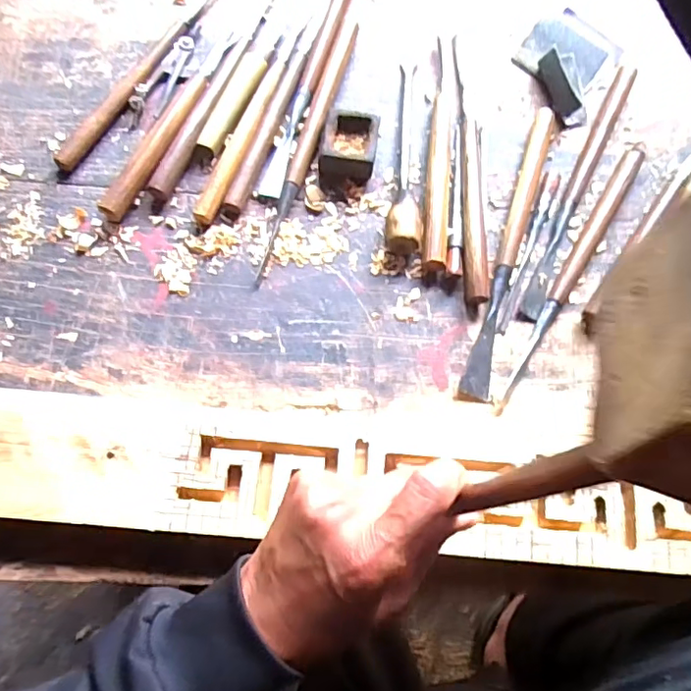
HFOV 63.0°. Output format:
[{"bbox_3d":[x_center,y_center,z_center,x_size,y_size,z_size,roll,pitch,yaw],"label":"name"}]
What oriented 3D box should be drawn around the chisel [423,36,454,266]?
[{"bbox_3d":[0.080,-0.167,0.477,0.021,0.015,0.221,5,74,-2],"label":"chisel"}]

